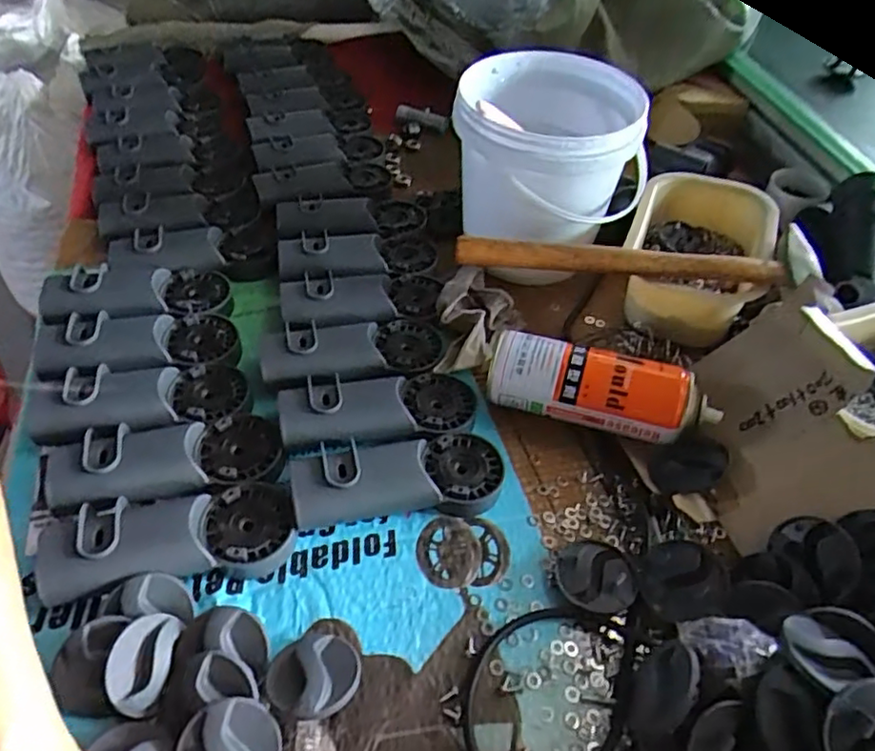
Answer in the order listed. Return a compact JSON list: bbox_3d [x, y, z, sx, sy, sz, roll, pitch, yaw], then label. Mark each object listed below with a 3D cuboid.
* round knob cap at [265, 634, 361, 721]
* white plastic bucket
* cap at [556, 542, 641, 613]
[{"bbox_3d":[-0.076,0.184,0.398,0.059,0.016,0.059,5,20,-2],"label":"round knob cap"},{"bbox_3d":[0.109,-0.211,0.647,0.186,0.155,0.169,14,50,10],"label":"white plastic bucket"},{"bbox_3d":[0.113,0.145,0.460,0.054,0.018,0.052,1,49,-2],"label":"cap"}]

